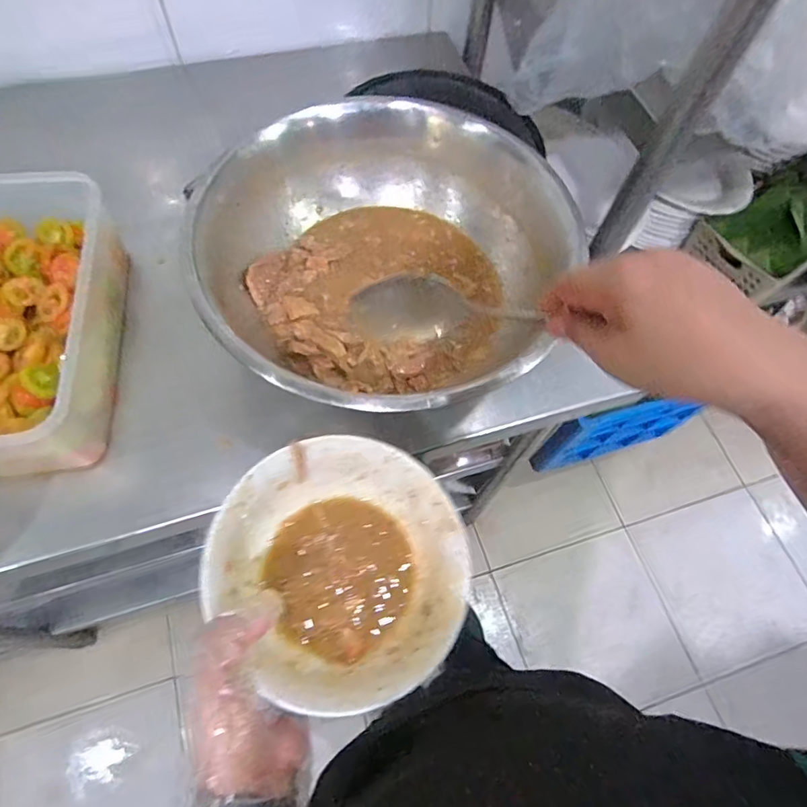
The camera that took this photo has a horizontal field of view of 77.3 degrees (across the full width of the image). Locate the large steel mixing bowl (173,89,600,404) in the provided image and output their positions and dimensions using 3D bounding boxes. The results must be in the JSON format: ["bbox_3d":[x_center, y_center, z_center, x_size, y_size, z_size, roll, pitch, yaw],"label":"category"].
[{"bbox_3d":[-0.016,-0.142,0.512,0.310,0.101,0.348,42,69,16],"label":"large steel mixing bowl"}]

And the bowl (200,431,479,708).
[{"bbox_3d":[-0.038,0.110,0.348,0.157,0.071,0.166,1,64,-2],"label":"bowl"}]

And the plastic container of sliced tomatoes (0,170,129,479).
[{"bbox_3d":[-0.375,-0.082,0.490,0.165,0.091,0.293,-4,64,-5],"label":"plastic container of sliced tomatoes"}]

